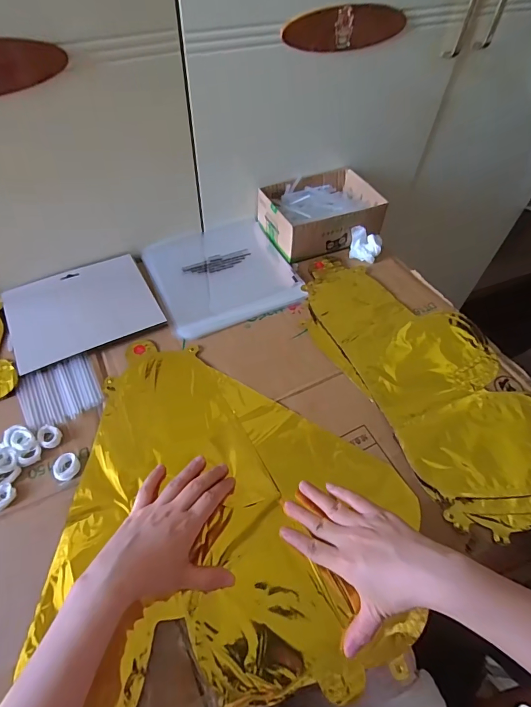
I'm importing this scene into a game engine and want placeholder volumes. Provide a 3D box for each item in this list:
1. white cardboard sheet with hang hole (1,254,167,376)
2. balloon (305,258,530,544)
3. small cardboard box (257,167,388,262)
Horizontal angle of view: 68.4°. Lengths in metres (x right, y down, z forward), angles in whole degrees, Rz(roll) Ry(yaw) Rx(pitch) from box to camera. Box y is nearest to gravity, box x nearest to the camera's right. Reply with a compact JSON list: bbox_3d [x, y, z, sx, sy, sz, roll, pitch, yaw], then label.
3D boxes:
[{"bbox_3d":[-0.262,-0.066,0.557,0.189,0.008,0.152,-25,59,-19],"label":"white cardboard sheet with hang hole"},{"bbox_3d":[0.224,0.021,0.524,0.223,0.017,0.442,-22,58,-18],"label":"balloon"},{"bbox_3d":[0.093,-0.250,0.684,0.191,0.061,0.151,-19,57,-16],"label":"small cardboard box"}]

